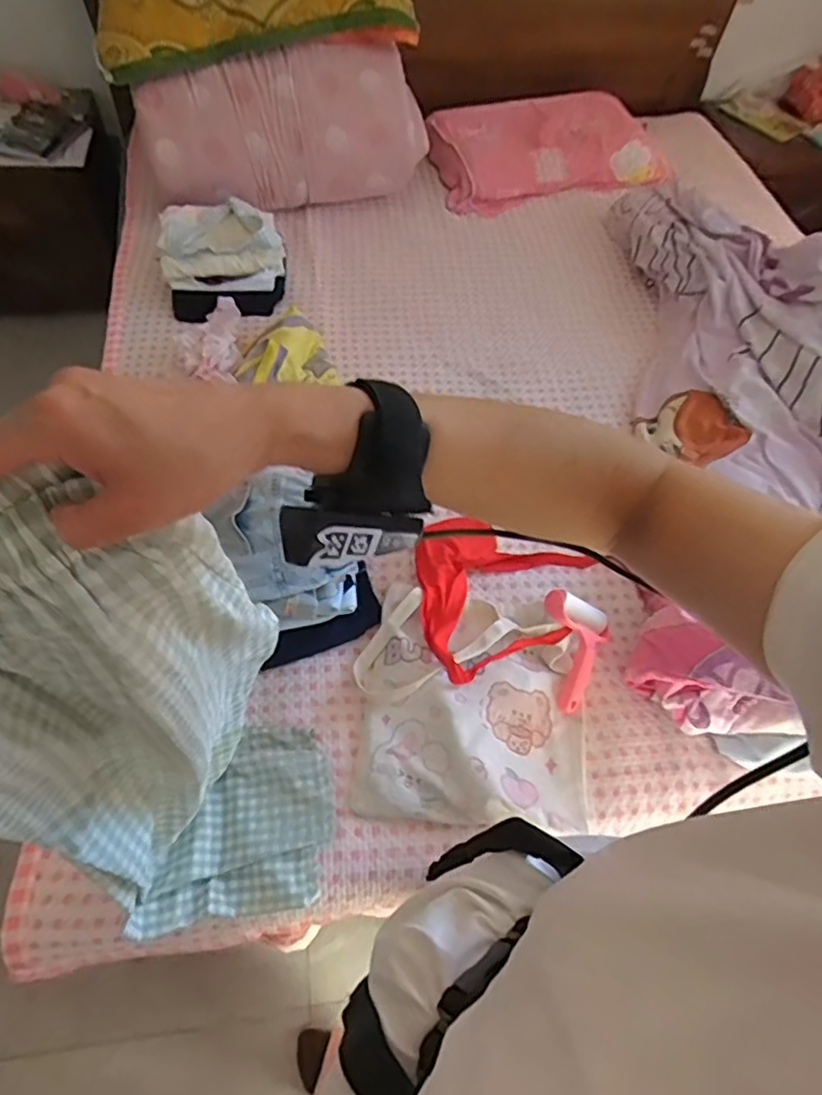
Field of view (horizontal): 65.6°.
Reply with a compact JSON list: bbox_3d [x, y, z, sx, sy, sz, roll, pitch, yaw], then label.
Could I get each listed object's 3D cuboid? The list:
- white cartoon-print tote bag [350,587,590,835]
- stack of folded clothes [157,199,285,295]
[{"bbox_3d":[0.091,0.229,0.925,0.343,0.054,0.320,8,57,1],"label":"white cartoon-print tote bag"},{"bbox_3d":[-0.417,-0.664,1.425,0.253,0.162,0.205,-6,58,-8],"label":"stack of folded clothes"}]

